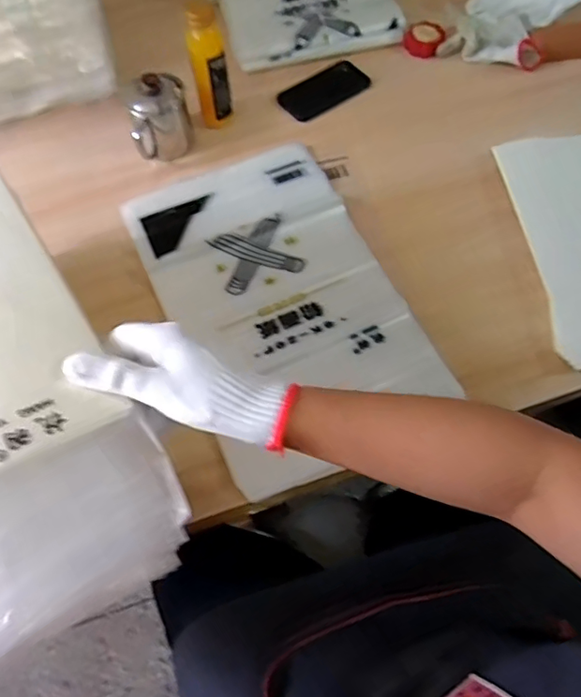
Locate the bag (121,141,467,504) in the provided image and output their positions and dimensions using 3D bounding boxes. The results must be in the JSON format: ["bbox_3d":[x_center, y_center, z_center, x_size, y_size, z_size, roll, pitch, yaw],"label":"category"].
[{"bbox_3d":[-0.018,-0.073,0.717,0.287,0.017,0.470,-23,68,-7],"label":"bag"}]

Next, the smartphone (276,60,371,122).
[{"bbox_3d":[0.056,-0.429,0.901,0.145,0.007,0.077,-32,71,-4],"label":"smartphone"}]

